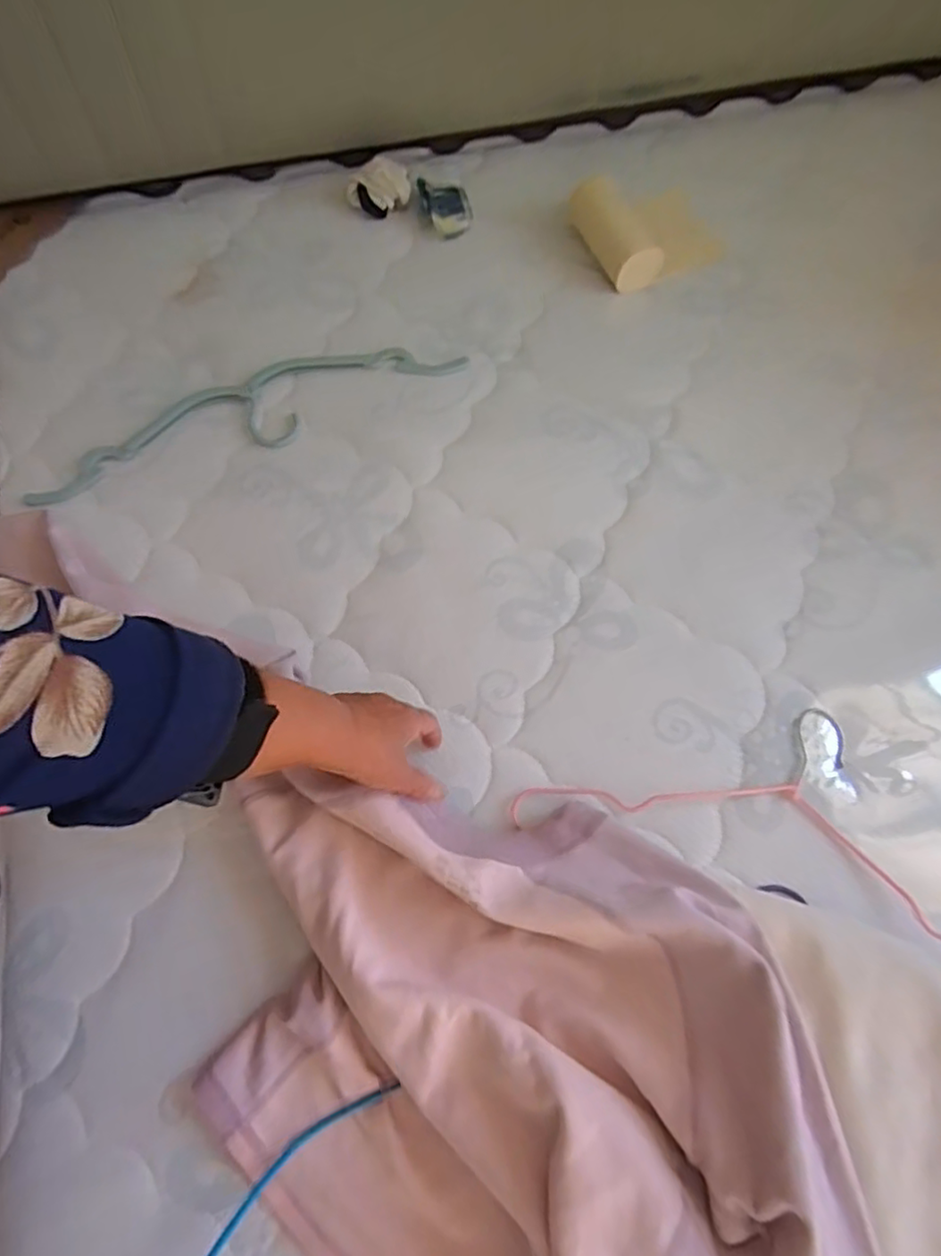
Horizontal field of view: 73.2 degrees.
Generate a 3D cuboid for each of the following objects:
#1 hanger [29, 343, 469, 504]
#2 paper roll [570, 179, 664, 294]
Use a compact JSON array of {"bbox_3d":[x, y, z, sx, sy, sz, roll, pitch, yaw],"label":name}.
[{"bbox_3d":[-0.212,-0.217,0.627,0.427,0.009,0.091,-22,71,-11],"label":"hanger"},{"bbox_3d":[0.159,-0.444,0.711,0.054,0.048,0.138,-26,72,-12],"label":"paper roll"}]

